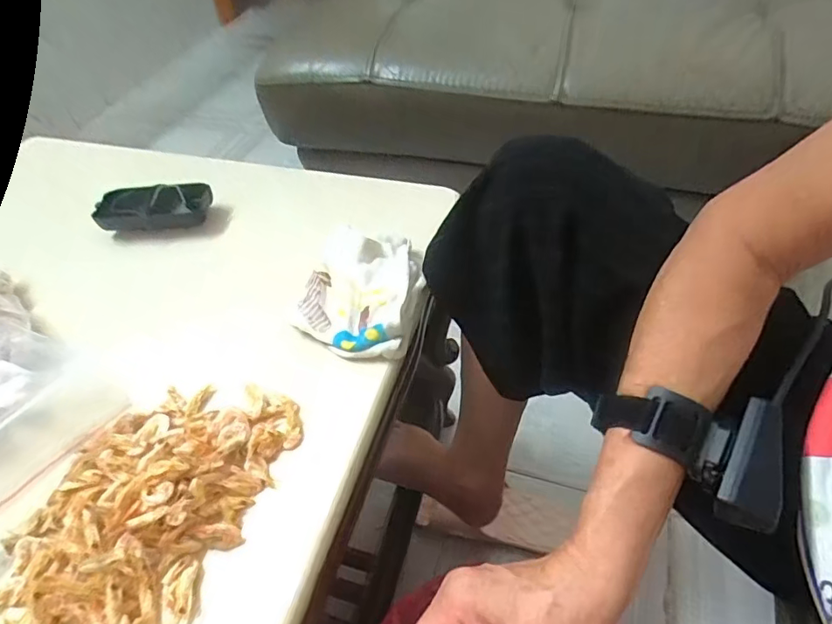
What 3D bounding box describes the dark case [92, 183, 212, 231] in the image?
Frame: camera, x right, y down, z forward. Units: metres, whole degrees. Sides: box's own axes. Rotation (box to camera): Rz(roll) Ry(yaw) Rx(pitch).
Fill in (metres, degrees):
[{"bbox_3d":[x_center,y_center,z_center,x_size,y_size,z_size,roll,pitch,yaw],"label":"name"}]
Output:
[{"bbox_3d":[-0.267,-0.107,0.523,0.110,0.022,0.050,-2,49,4],"label":"dark case"}]

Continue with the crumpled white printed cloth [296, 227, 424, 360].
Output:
[{"bbox_3d":[-0.046,-0.020,0.433,0.095,0.031,0.122,8,50,13],"label":"crumpled white printed cloth"}]

